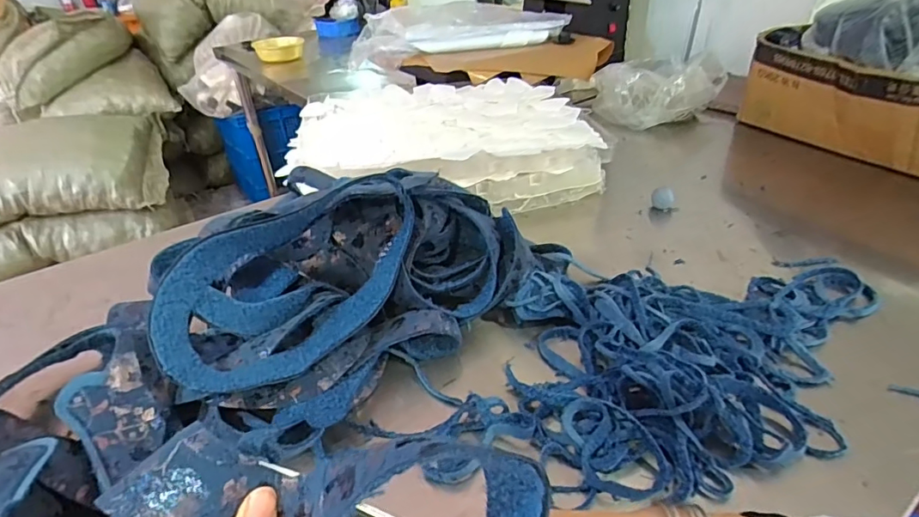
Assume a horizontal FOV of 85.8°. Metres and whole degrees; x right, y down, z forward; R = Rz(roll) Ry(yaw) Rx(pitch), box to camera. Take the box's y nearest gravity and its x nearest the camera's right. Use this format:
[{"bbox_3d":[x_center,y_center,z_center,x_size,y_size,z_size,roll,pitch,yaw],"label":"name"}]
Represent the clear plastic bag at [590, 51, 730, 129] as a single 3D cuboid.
[{"bbox_3d":[0.422,-0.359,1.036,0.240,0.096,0.186,-15,35,-16],"label":"clear plastic bag"}]

